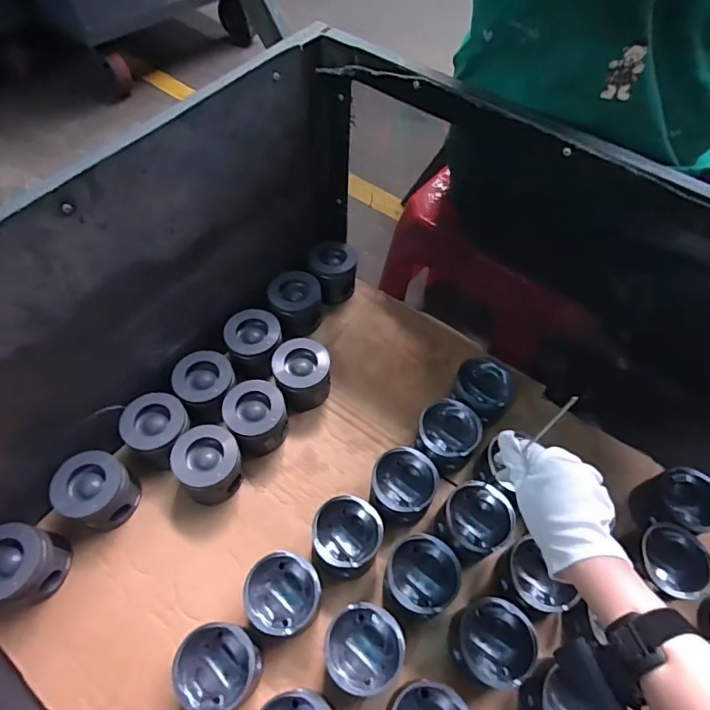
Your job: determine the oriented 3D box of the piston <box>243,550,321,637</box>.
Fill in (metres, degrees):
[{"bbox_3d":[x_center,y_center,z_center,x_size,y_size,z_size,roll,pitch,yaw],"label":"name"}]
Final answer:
[{"bbox_3d":[-0.085,0.291,0.595,0.084,0.075,0.084,10,58,5],"label":"piston"}]

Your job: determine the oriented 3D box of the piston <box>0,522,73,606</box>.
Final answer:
[{"bbox_3d":[-0.411,0.259,0.608,0.082,0.074,0.085,13,59,6],"label":"piston"}]

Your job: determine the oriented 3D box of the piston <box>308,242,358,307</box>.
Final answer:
[{"bbox_3d":[-0.039,-0.139,0.861,0.090,0.074,0.094,-6,59,-5],"label":"piston"}]

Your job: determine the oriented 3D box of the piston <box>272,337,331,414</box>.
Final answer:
[{"bbox_3d":[-0.080,0.030,0.756,0.082,0.084,0.080,1,58,-1],"label":"piston"}]

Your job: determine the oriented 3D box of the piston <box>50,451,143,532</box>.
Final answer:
[{"bbox_3d":[-0.340,0.178,0.652,0.080,0.076,0.081,1,58,-1],"label":"piston"}]

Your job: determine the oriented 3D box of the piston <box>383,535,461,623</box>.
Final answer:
[{"bbox_3d":[0.079,0.276,0.611,0.082,0.070,0.090,1,58,-1],"label":"piston"}]

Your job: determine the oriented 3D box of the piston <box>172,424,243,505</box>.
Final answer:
[{"bbox_3d":[-0.199,0.152,0.680,0.086,0.074,0.090,-23,62,-15],"label":"piston"}]

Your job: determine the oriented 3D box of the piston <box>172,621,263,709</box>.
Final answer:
[{"bbox_3d":[-0.150,0.353,0.555,0.086,0.073,0.087,11,59,5],"label":"piston"}]

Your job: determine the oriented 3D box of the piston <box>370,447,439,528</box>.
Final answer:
[{"bbox_3d":[0.065,0.180,0.671,0.083,0.075,0.087,1,58,-1],"label":"piston"}]

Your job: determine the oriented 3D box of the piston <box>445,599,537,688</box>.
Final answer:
[{"bbox_3d":[0.157,0.335,0.574,0.084,0.068,0.082,1,58,-1],"label":"piston"}]

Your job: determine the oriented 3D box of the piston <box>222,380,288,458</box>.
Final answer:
[{"bbox_3d":[-0.141,0.092,0.718,0.083,0.077,0.091,1,58,-1],"label":"piston"}]

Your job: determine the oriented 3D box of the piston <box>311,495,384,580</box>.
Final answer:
[{"bbox_3d":[-0.011,0.237,0.636,0.083,0.078,0.092,9,58,3],"label":"piston"}]

